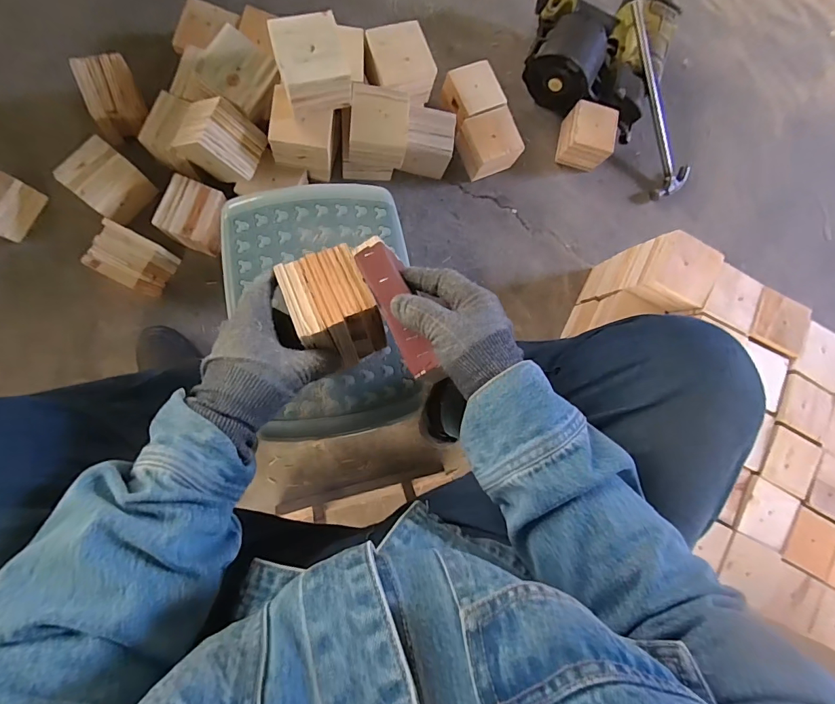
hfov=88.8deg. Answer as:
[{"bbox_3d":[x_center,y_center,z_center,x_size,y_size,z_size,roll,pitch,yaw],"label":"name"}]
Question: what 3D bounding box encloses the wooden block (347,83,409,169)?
[{"bbox_3d":[-0.064,-0.381,0.724,0.096,0.071,0.103,4,86,-9],"label":"wooden block"}]

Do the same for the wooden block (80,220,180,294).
[{"bbox_3d":[-0.477,-0.152,0.725,0.091,0.102,0.081,30,83,-5],"label":"wooden block"}]

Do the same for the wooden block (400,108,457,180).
[{"bbox_3d":[0.019,-0.400,0.823,0.091,0.094,0.088,5,86,-8],"label":"wooden block"}]

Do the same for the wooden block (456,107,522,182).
[{"bbox_3d":[0.140,-0.405,0.840,0.097,0.090,0.098,-24,90,-9],"label":"wooden block"}]

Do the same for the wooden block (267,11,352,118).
[{"bbox_3d":[-0.156,-0.421,0.634,0.100,0.085,0.095,-18,90,-10],"label":"wooden block"}]

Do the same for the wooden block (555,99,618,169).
[{"bbox_3d":[0.343,-0.435,0.868,0.091,0.087,0.094,14,84,-7],"label":"wooden block"}]

